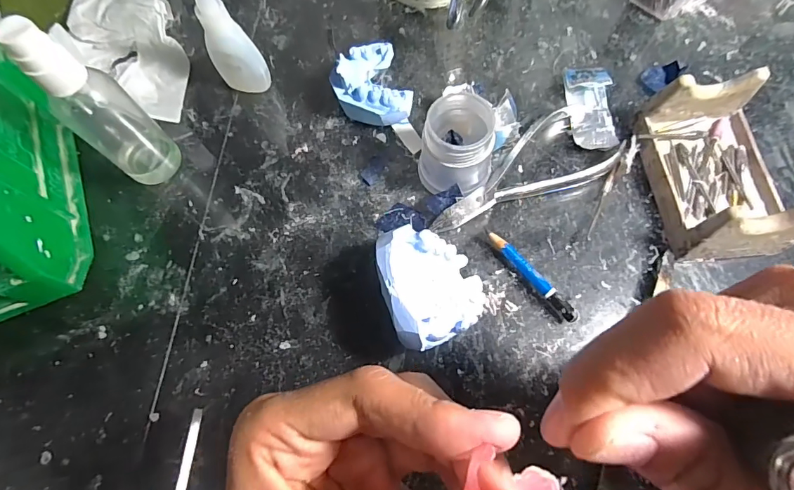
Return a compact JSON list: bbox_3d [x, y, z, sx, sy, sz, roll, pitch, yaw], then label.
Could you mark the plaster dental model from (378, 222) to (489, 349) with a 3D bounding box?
[{"bbox_3d":[0.019,0.022,0.225,0.050,0.040,0.060,-17,70,-3],"label":"plaster dental model"}]

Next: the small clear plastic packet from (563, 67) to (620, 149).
[{"bbox_3d":[0.125,-0.089,0.273,0.027,0.015,0.058,-5,70,1],"label":"small clear plastic packet"}]

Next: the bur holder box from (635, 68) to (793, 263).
[{"bbox_3d":[0.182,-0.043,0.238,0.061,0.043,0.094,-5,70,1],"label":"bur holder box"}]

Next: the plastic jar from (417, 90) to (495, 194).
[{"bbox_3d":[0.035,-0.059,0.248,0.043,0.049,0.052,4,71,4],"label":"plastic jar"}]

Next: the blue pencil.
[{"bbox_3d":[0.075,0.017,0.241,0.008,0.009,0.066,-37,73,-10],"label":"blue pencil"}]

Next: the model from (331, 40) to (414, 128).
[{"bbox_3d":[-0.017,-0.103,0.277,0.045,0.031,0.058,-20,71,-4],"label":"model"}]

